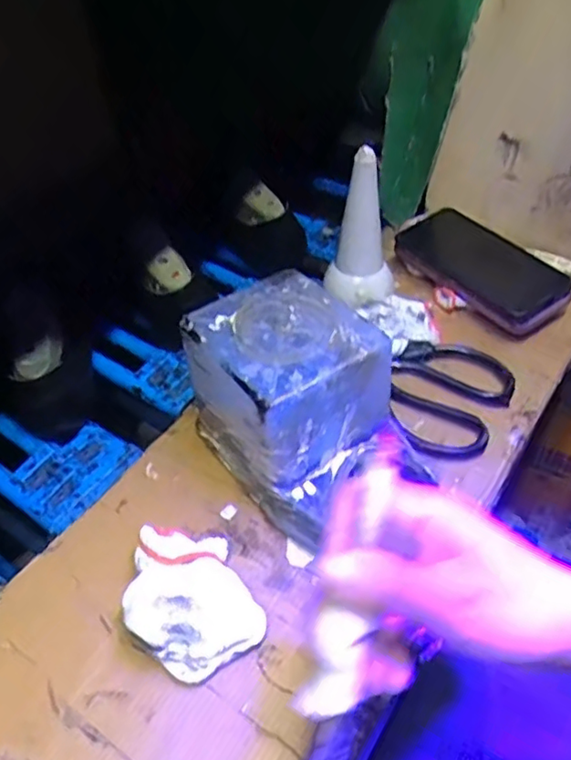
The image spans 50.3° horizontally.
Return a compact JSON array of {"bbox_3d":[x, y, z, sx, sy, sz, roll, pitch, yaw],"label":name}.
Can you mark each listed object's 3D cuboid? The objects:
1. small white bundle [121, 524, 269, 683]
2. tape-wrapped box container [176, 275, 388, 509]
[{"bbox_3d":[-0.061,0.129,0.370,0.069,0.039,0.093,-24,49,-19],"label":"small white bundle"},{"bbox_3d":[0.000,0.010,0.427,0.098,0.116,0.111,-29,51,-23],"label":"tape-wrapped box container"}]

